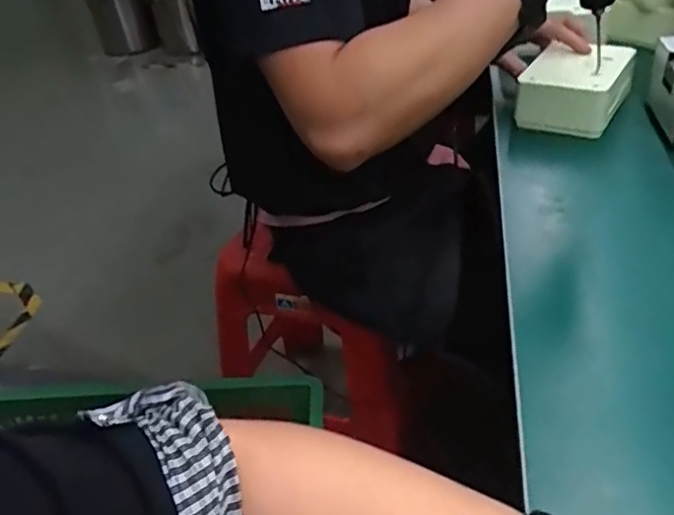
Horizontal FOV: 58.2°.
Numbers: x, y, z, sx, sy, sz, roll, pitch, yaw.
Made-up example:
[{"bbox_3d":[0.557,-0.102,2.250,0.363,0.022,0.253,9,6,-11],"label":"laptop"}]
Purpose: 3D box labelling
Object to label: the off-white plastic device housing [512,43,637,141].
[{"bbox_3d":[0.290,-0.208,0.738,0.108,0.073,0.121,18,44,28],"label":"off-white plastic device housing"}]

